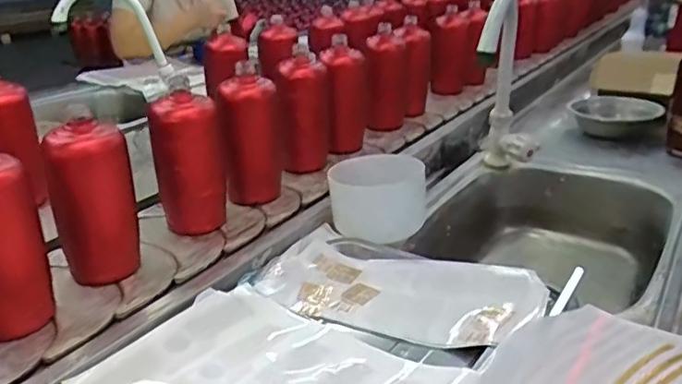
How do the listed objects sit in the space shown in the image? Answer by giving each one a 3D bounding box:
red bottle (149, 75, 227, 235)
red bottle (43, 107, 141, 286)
[{"bbox_3d":[-0.193,-0.042,0.767,0.085,0.178,0.074,-4,24,-9],"label":"red bottle"},{"bbox_3d":[-0.268,0.009,0.651,0.065,0.177,0.065,6,25,14],"label":"red bottle"}]

